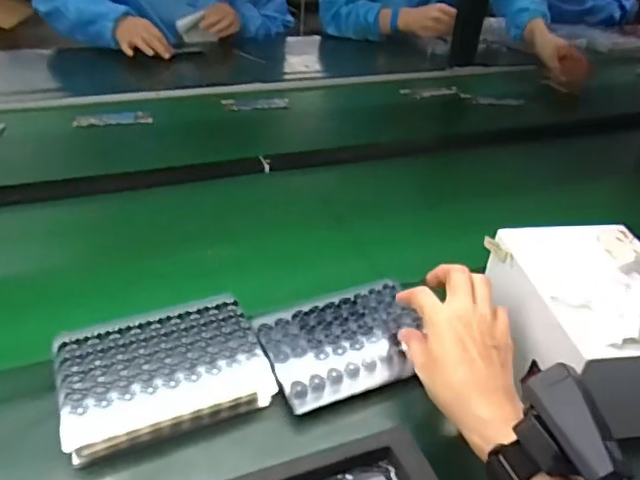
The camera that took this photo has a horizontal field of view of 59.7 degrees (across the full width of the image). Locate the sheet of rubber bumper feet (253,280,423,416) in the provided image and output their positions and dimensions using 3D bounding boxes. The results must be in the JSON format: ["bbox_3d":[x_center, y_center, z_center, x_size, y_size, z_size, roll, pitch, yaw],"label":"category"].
[{"bbox_3d":[0.022,0.093,0.500,0.143,0.031,0.093,-14,41,-24],"label":"sheet of rubber bumper feet"}]

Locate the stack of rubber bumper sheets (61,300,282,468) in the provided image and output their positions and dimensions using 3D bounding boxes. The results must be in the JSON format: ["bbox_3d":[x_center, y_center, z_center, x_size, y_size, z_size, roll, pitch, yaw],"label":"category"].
[{"bbox_3d":[-0.125,0.108,0.459,0.157,0.047,0.094,-12,40,-22],"label":"stack of rubber bumper sheets"}]

